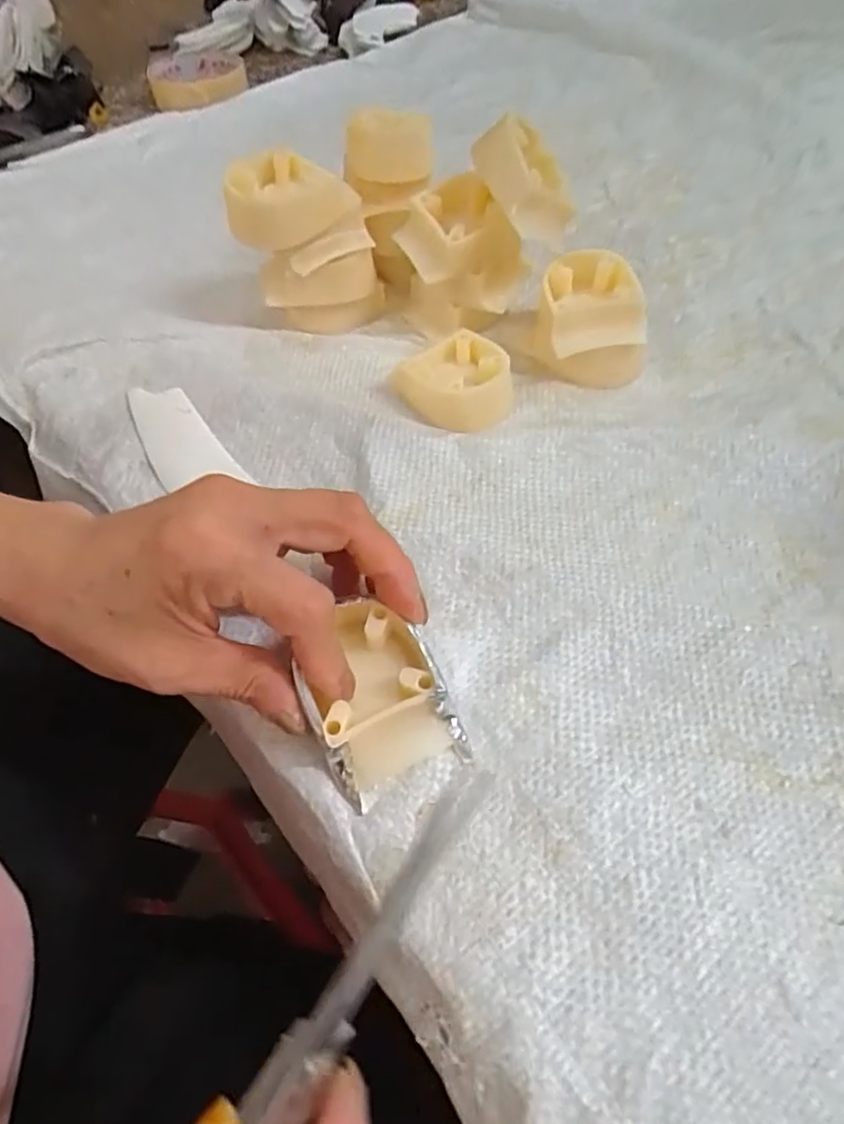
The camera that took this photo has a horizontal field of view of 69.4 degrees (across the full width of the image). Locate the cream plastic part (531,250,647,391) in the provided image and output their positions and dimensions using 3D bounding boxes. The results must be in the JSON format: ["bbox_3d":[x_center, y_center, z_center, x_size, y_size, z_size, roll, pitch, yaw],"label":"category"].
[{"bbox_3d":[0.087,-0.125,0.315,0.058,0.040,0.064,10,56,7],"label":"cream plastic part"}]

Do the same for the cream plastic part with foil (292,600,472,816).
[{"bbox_3d":[-0.017,0.045,0.214,0.047,0.023,0.062,-21,58,-14],"label":"cream plastic part with foil"}]

